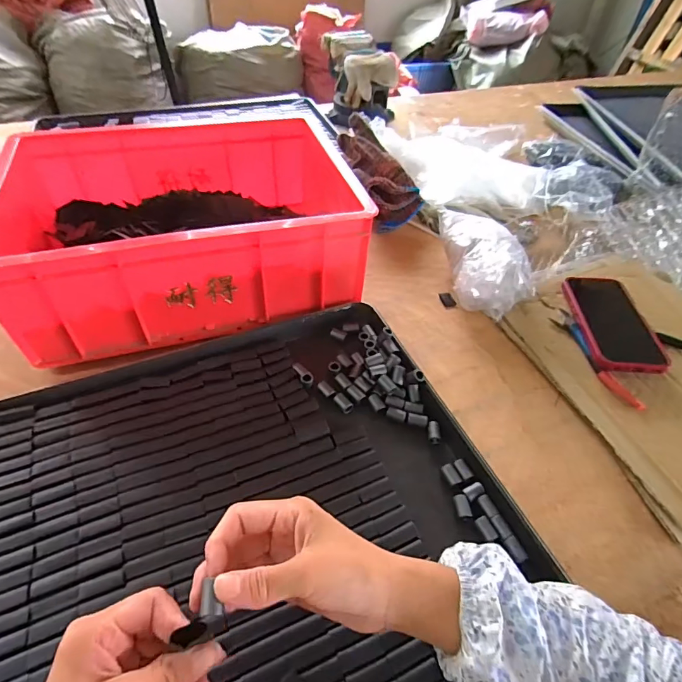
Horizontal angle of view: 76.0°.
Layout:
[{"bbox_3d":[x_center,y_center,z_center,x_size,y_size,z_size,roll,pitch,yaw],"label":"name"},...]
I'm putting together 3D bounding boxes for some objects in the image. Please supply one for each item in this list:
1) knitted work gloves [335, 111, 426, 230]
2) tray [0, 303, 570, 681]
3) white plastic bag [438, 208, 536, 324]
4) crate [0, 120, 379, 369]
[{"bbox_3d":[0.057,-0.282,0.717,0.089,0.071,0.209,-19,76,-21],"label":"knitted work gloves"},{"bbox_3d":[-0.156,0.161,0.361,0.586,0.024,0.401,-17,51,-18],"label":"tray"},{"bbox_3d":[0.195,-0.115,0.606,0.091,0.084,0.169,0,47,-4],"label":"white plastic bag"},{"bbox_3d":[-0.191,-0.156,0.577,0.409,0.147,0.303,-11,49,-14],"label":"crate"}]

